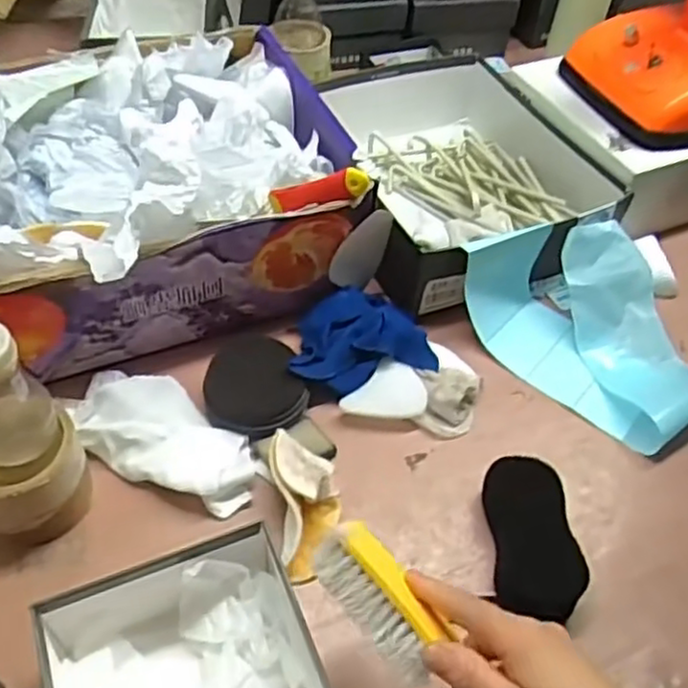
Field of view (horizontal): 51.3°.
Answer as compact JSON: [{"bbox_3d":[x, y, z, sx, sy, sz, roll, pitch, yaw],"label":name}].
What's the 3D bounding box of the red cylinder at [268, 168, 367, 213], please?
[{"bbox_3d":[-0.022,-0.133,0.625,0.085,0.021,0.018,-13,51,5],"label":"red cylinder"}]

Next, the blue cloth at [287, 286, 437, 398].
[{"bbox_3d":[0.009,-0.008,0.680,0.139,0.049,0.101,-18,54,-18],"label":"blue cloth"}]

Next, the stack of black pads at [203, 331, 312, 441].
[{"bbox_3d":[-0.080,0.037,0.642,0.087,0.016,0.090,-11,80,-3],"label":"stack of black pads"}]

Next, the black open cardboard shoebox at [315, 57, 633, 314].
[{"bbox_3d":[0.125,-0.199,0.819,0.267,0.096,0.349,-13,52,-15],"label":"black open cardboard shoebox"}]

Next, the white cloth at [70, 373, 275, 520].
[{"bbox_3d":[-0.149,0.074,0.613,0.174,0.030,0.096,24,53,15],"label":"white cloth"}]

